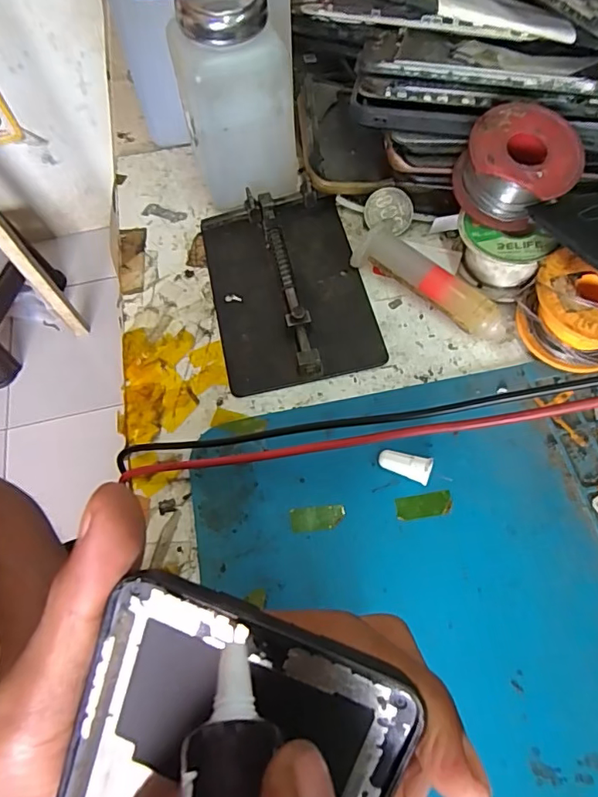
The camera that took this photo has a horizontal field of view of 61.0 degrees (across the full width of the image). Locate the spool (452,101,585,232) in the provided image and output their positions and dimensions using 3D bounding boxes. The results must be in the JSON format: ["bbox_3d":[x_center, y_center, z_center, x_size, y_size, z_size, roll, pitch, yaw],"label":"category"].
[{"bbox_3d":[0.105,-0.112,0.244,0.052,0.034,0.045,25,68,14],"label":"spool"}]

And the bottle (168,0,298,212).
[{"bbox_3d":[-0.032,-0.154,0.266,0.053,0.100,0.048,-13,64,-3],"label":"bottle"}]

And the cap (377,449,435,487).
[{"bbox_3d":[0.046,0.029,0.221,0.022,0.011,0.008,16,66,10],"label":"cap"}]

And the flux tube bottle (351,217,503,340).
[{"bbox_3d":[0.068,-0.059,0.259,0.083,0.020,0.022,33,70,17],"label":"flux tube bottle"}]

